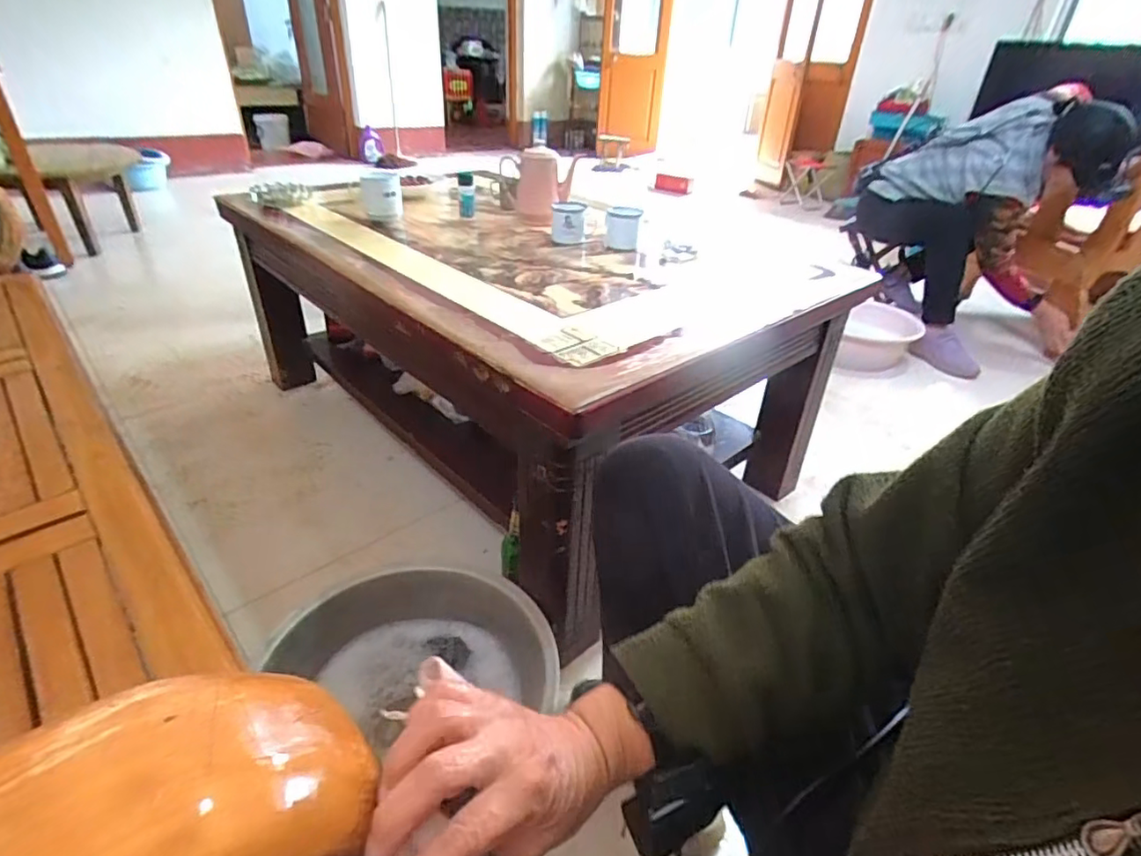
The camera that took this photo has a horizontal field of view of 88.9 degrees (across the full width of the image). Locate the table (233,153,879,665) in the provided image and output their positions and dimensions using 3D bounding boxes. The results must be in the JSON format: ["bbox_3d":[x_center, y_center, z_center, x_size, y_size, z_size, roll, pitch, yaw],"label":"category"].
[{"bbox_3d":[-0.131,-0.241,1.389,0.851,0.489,1.266,-25,42,-36],"label":"table"}]

